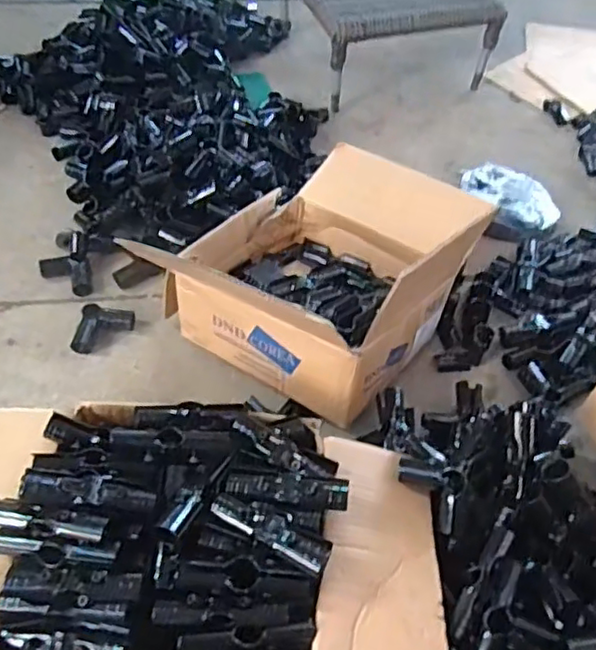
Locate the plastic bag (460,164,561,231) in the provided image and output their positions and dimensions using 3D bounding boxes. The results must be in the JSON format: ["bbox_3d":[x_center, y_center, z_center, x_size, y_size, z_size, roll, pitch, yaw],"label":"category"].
[{"bbox_3d":[0.410,-0.245,1.261,0.158,0.053,0.190,-13,52,-15],"label":"plastic bag"}]

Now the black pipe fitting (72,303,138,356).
[{"bbox_3d":[-0.303,0.007,1.012,0.086,0.033,0.071,3,50,-1],"label":"black pipe fitting"}]

